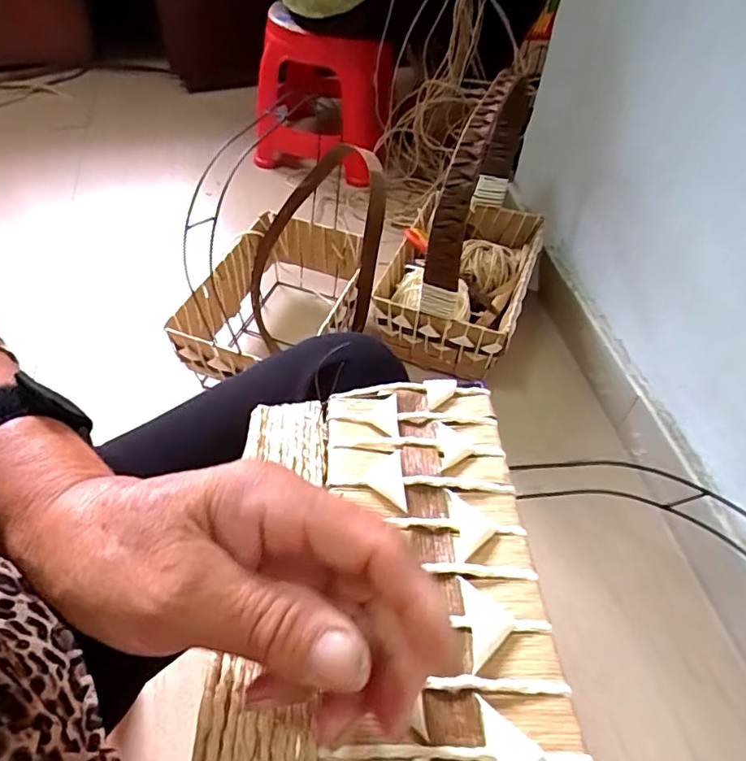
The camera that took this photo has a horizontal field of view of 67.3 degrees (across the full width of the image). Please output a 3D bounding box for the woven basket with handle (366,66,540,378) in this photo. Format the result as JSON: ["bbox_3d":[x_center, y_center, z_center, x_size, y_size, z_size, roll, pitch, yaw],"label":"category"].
[{"bbox_3d":[0.176,-0.303,0.915,0.223,0.336,0.414,18,51,13],"label":"woven basket with handle"}]

